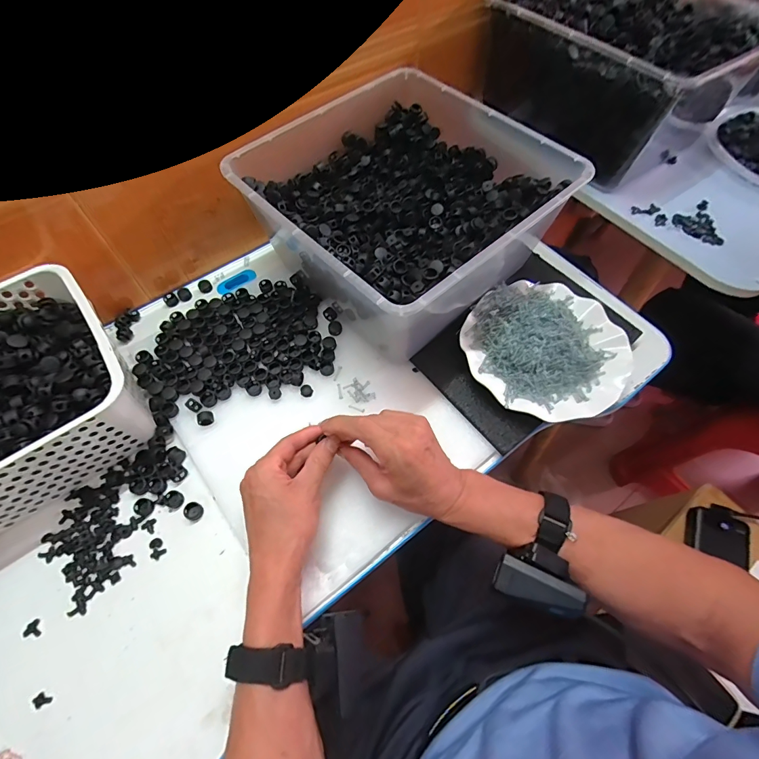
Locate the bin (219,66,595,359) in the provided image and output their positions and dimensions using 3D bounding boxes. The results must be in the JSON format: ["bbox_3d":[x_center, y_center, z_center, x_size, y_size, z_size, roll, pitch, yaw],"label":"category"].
[{"bbox_3d":[0.027,-0.200,0.498,0.295,0.145,0.296,-40,69,-19],"label":"bin"}]

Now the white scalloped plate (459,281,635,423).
[{"bbox_3d":[0.193,-0.035,0.476,0.175,0.039,0.176,0,62,0],"label":"white scalloped plate"}]

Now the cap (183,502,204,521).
[{"bbox_3d":[-0.191,0.135,0.415,0.020,0.004,0.017,29,66,14],"label":"cap"}]

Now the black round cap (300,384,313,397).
[{"bbox_3d":[-0.085,0.013,0.472,0.014,0.005,0.014,0,62,0],"label":"black round cap"}]

